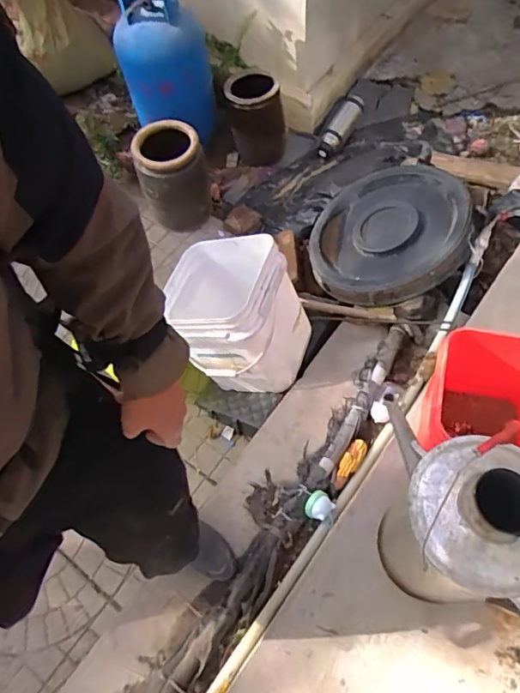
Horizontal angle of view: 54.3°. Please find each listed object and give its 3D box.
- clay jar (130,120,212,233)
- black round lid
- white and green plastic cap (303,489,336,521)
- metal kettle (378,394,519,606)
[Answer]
[{"bbox_3d":[-0.310,-0.613,1.826,0.226,0.331,0.230,-2,62,3],"label":"clay jar"},{"bbox_3d":[0.389,-0.350,1.585,0.492,0.081,0.492,-17,54,25],"label":"black round lid"},{"bbox_3d":[0.140,0.385,1.221,0.059,0.039,0.067,37,70,21],"label":"white and green plastic cap"},{"bbox_3d":[0.330,0.287,0.852,0.215,0.399,0.240,1,62,5],"label":"metal kettle"}]

